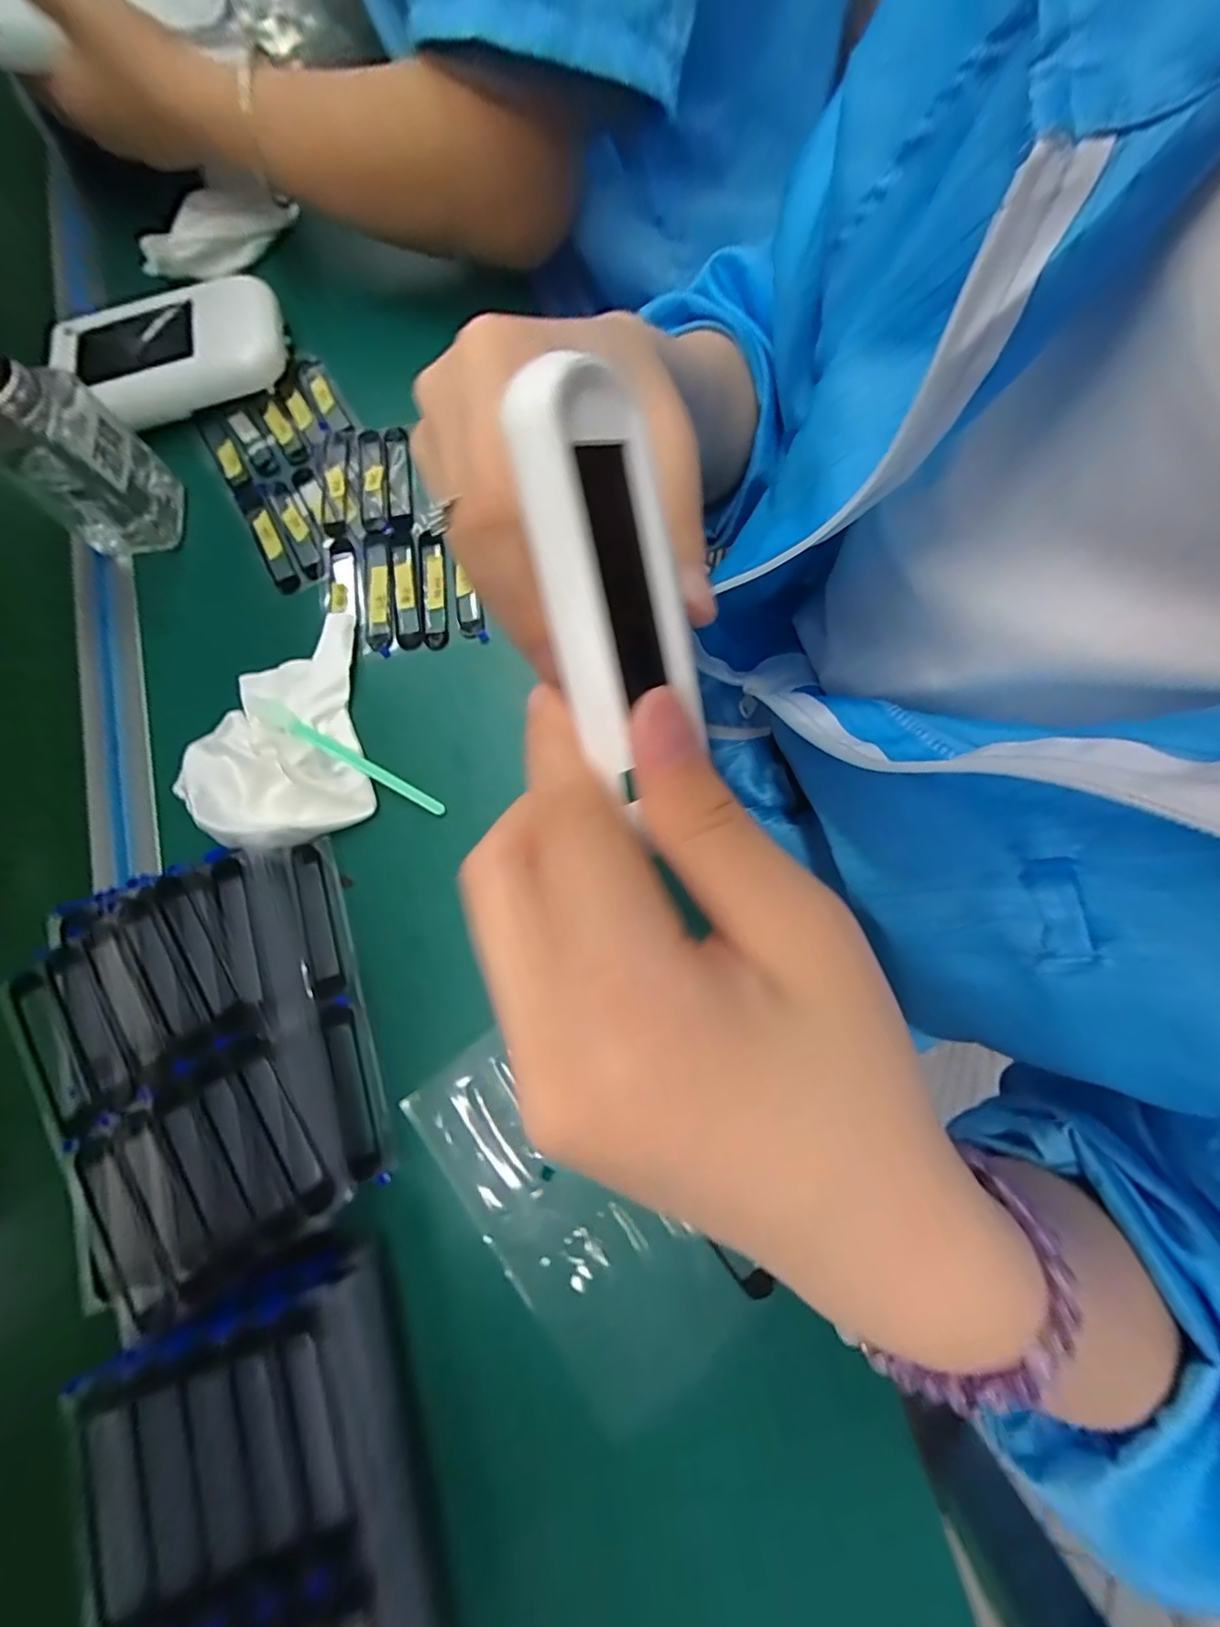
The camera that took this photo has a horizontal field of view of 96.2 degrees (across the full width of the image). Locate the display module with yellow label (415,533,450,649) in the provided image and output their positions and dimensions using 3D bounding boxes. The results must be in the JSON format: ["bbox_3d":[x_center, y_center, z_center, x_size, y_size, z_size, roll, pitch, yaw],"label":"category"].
[{"bbox_3d":[-0.108,-0.139,0.334,0.016,0.005,0.079,-8,76,1],"label":"display module with yellow label"}]

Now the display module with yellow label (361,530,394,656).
[{"bbox_3d":[-0.143,-0.136,0.337,0.018,0.007,0.081,-10,76,1],"label":"display module with yellow label"}]

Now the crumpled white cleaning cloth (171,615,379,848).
[{"bbox_3d":[-0.189,-0.046,0.305,0.094,0.023,0.130,-13,76,-3],"label":"crumpled white cleaning cloth"}]

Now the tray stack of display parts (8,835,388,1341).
[{"bbox_3d":[-0.186,0.114,0.254,0.131,0.034,0.180,-22,77,-2],"label":"tray stack of display parts"}]

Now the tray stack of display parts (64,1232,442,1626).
[{"bbox_3d":[-0.129,0.277,0.210,0.115,0.047,0.181,-15,76,-1],"label":"tray stack of display parts"}]

